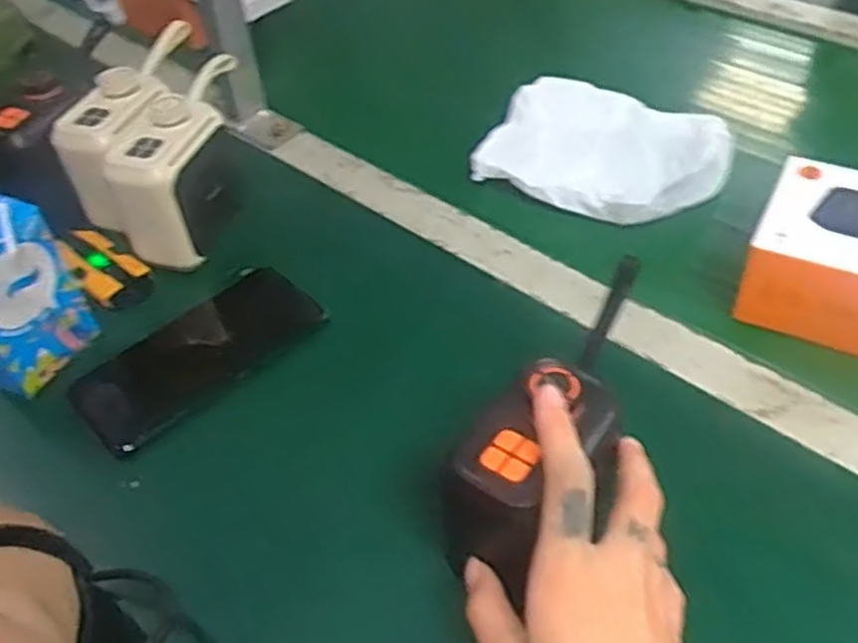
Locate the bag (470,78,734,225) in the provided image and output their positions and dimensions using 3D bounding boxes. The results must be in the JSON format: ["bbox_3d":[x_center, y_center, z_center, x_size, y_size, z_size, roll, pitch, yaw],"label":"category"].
[{"bbox_3d":[0.138,-0.134,0.612,0.172,0.029,0.137,19,52,22],"label":"bag"}]

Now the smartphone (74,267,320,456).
[{"bbox_3d":[-0.147,0.019,0.509,0.151,0.012,0.075,-35,53,-24],"label":"smartphone"}]

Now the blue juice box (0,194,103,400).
[{"bbox_3d":[-0.253,-0.012,0.480,0.042,0.113,0.070,17,51,20],"label":"blue juice box"}]

